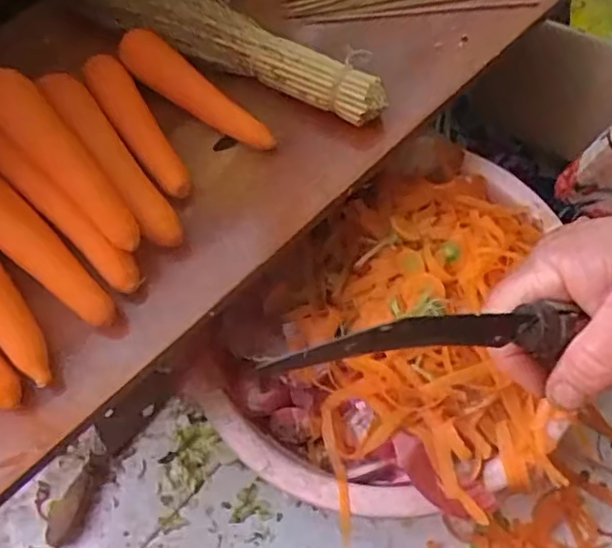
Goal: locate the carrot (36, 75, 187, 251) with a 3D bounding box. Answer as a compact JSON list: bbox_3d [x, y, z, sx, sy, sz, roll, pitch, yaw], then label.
[{"bbox_3d":[-0.163,-0.099,0.532,0.033,0.031,0.176,-35,85,-13],"label":"carrot"}]

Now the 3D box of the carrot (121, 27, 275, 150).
[{"bbox_3d":[-0.096,-0.162,0.566,0.164,0.027,0.036,36,70,7],"label":"carrot"}]

